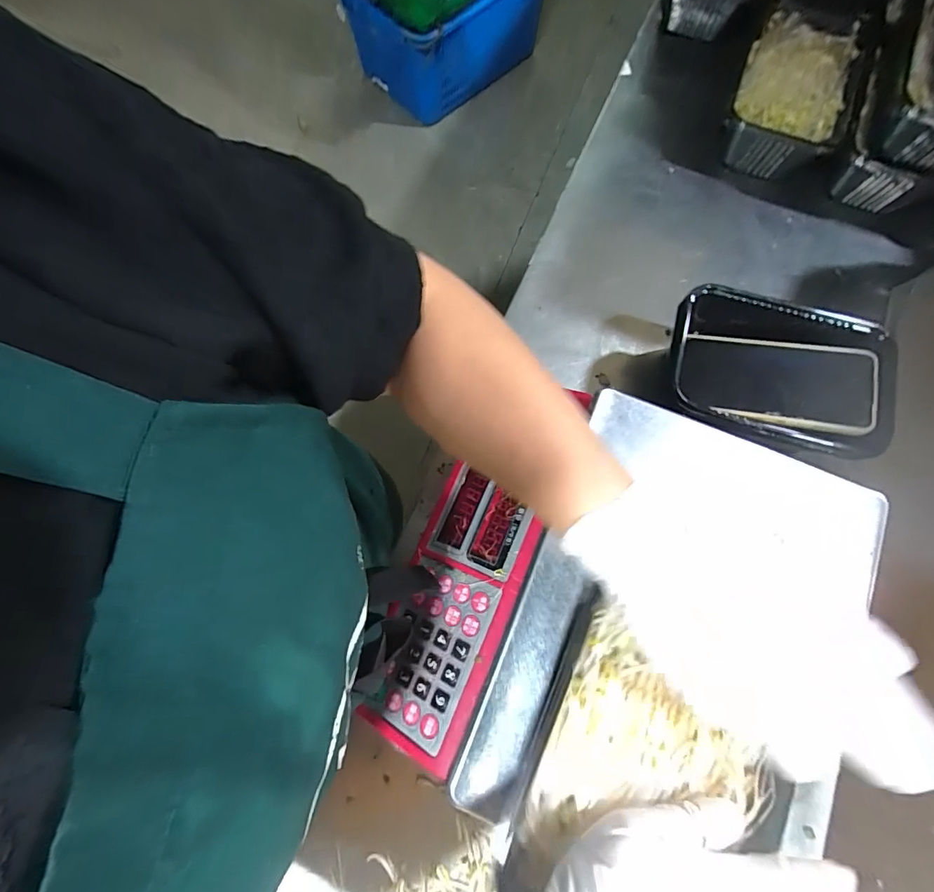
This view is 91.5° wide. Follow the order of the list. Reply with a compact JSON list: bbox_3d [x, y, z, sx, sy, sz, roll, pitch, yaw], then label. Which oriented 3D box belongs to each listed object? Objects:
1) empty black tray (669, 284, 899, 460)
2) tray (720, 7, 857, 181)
[{"bbox_3d":[0.272,-0.063,0.422,0.187,0.084,0.121,16,77,4],"label":"empty black tray"},{"bbox_3d":[0.346,-0.377,0.505,0.110,0.075,0.153,20,77,5],"label":"tray"}]

